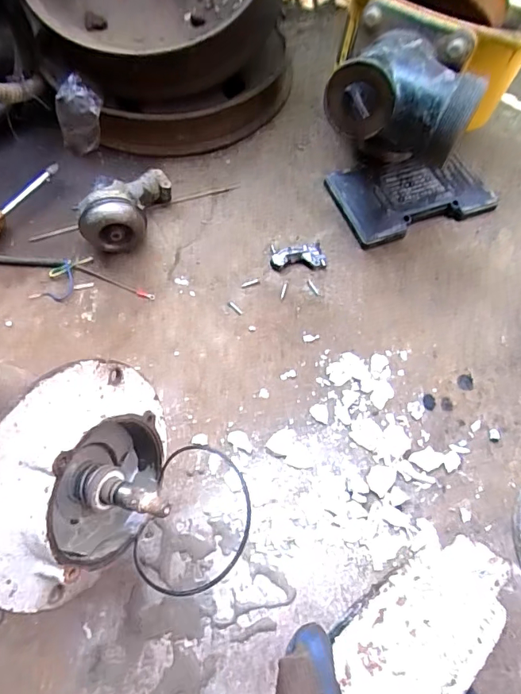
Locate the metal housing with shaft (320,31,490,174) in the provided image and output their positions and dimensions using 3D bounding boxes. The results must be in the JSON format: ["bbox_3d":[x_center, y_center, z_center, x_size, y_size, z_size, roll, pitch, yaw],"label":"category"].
[{"bbox_3d":[0.138,-0.248,0.457,0.144,0.068,0.104,31,67,14],"label":"metal housing with shaft"}]

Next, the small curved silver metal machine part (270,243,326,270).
[{"bbox_3d":[0.046,-0.109,0.561,0.066,0.012,0.036,4,64,1],"label":"small curved silver metal machine part"}]

